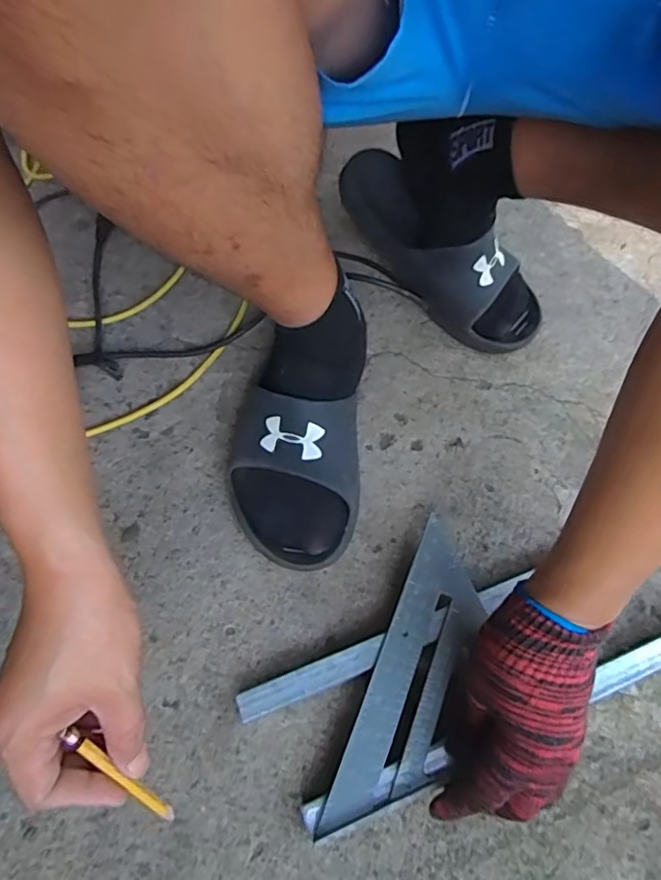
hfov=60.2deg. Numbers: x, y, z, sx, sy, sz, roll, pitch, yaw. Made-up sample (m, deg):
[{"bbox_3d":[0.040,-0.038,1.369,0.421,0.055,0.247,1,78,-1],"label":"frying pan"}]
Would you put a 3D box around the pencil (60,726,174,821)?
[{"bbox_3d":[-0.120,0.194,0.326,0.009,0.007,0.085,-45,112,-23],"label":"pencil"}]

